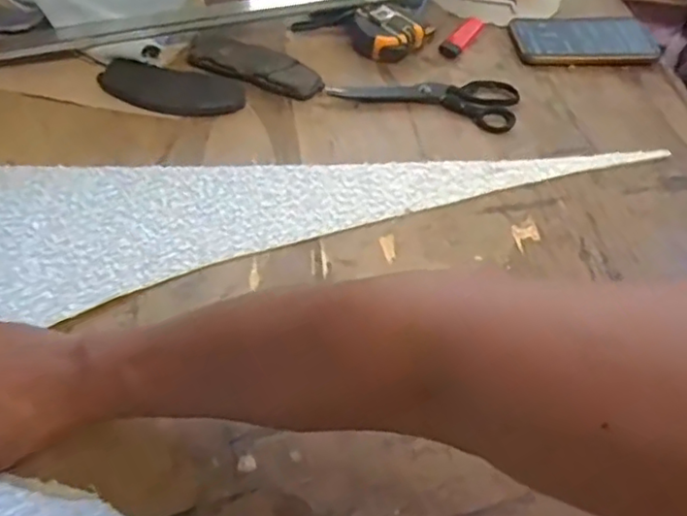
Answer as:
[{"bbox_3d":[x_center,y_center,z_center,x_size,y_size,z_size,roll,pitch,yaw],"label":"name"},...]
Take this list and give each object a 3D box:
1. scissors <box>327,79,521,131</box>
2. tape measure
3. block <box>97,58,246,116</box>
[{"bbox_3d":[0.089,-0.177,0.654,0.187,0.013,0.070,14,53,4],"label":"scissors"},{"bbox_3d":[0.053,-0.254,0.694,0.081,0.037,0.075,23,54,11],"label":"tape measure"},{"bbox_3d":[-0.173,-0.171,0.621,0.143,0.016,0.059,6,49,0],"label":"block"}]

